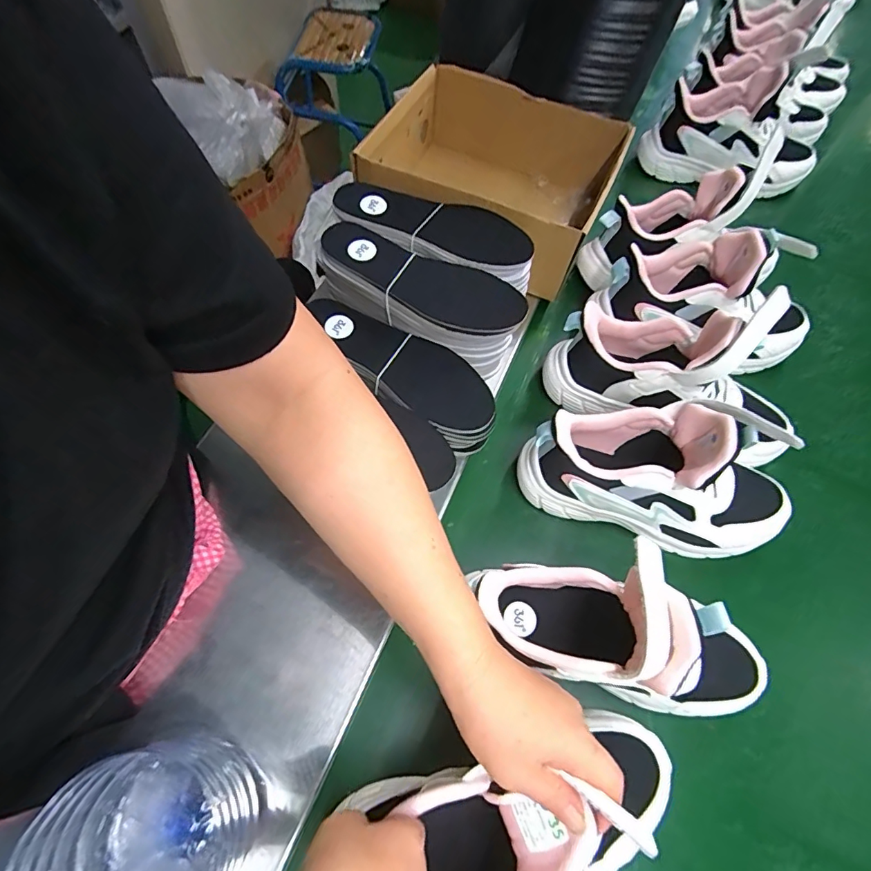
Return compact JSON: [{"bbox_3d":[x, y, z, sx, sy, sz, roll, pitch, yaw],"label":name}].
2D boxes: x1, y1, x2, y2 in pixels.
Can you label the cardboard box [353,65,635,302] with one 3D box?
[{"bbox_3d":[0.063,-0.312,0.586,0.272,0.106,0.241,23,63,9],"label":"cardboard box"}]

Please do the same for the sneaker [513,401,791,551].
[{"bbox_3d":[0.200,0.036,0.421,0.232,0.137,0.086,11,62,3],"label":"sneaker"}]

